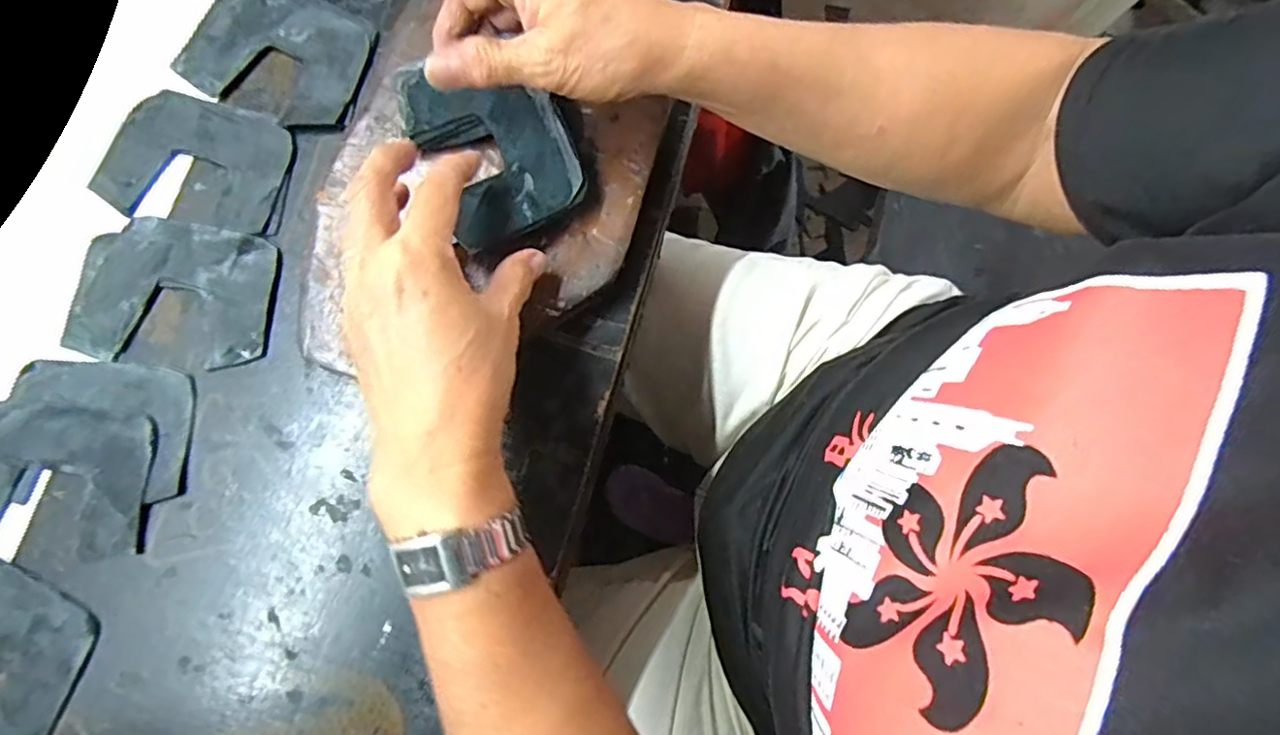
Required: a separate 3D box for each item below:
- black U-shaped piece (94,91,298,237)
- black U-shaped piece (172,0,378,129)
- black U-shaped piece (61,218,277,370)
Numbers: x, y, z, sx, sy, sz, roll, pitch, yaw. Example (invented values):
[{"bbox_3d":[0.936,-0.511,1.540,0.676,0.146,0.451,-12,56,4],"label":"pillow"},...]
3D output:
[{"bbox_3d":[-0.264,-0.124,0.364,0.103,0.004,0.077,9,78,1],"label":"black U-shaped piece"},{"bbox_3d":[-0.222,-0.195,0.378,0.106,0.009,0.082,21,78,3],"label":"black U-shaped piece"},{"bbox_3d":[-0.263,-0.042,0.348,0.106,0.008,0.079,7,78,0],"label":"black U-shaped piece"}]

